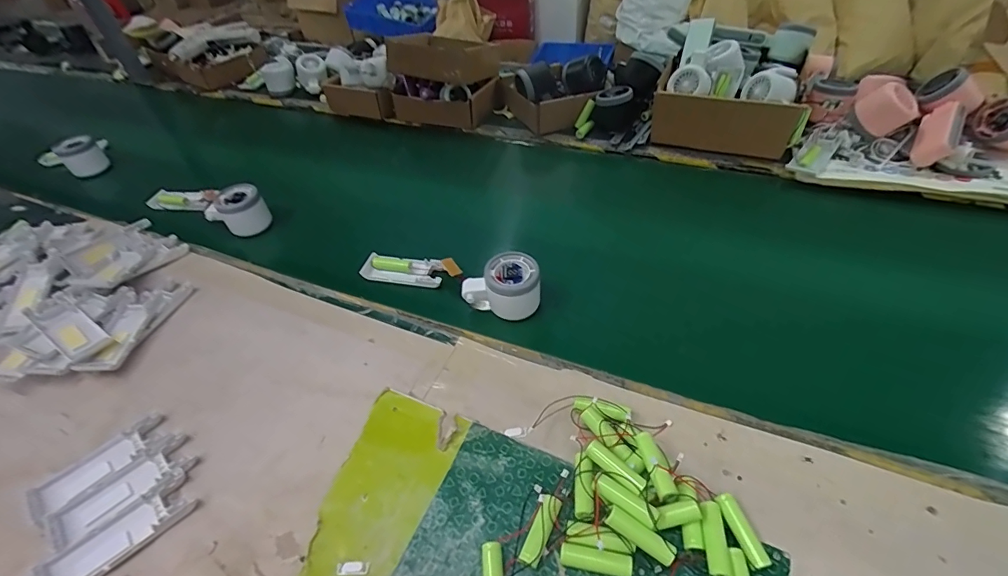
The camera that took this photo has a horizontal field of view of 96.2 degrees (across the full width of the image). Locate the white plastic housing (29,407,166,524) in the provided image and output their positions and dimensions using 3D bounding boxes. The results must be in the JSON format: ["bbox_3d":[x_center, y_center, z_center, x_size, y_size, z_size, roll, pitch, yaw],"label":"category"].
[{"bbox_3d":[-0.352,0.155,0.398,0.043,0.018,0.099,32,57,32],"label":"white plastic housing"}]

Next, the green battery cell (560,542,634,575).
[{"bbox_3d":[0.064,0.192,0.317,0.049,0.015,0.012,6,47,12],"label":"green battery cell"}]

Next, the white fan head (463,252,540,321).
[{"bbox_3d":[-0.002,0.001,0.495,0.076,0.054,0.054,-21,47,-14],"label":"white fan head"}]

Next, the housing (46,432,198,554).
[{"bbox_3d":[-0.319,0.168,0.380,0.103,0.015,0.042,-36,52,-26],"label":"housing"}]

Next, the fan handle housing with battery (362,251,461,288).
[{"bbox_3d":[-0.114,-0.023,0.562,0.126,0.026,0.040,7,47,13],"label":"fan handle housing with battery"}]

